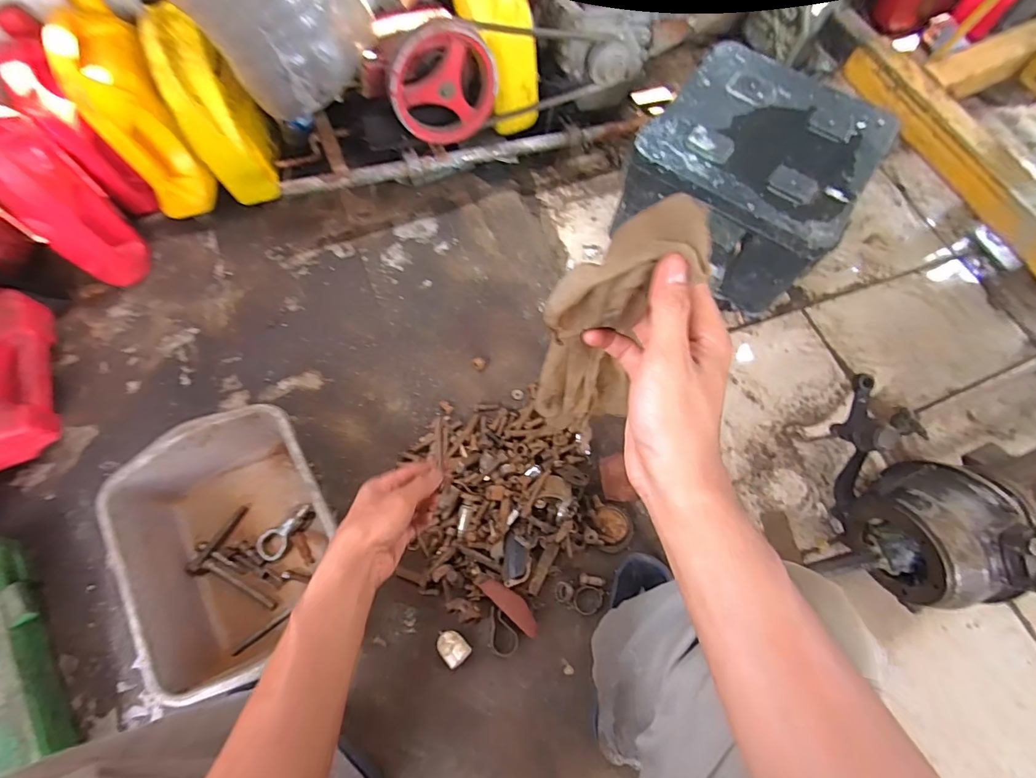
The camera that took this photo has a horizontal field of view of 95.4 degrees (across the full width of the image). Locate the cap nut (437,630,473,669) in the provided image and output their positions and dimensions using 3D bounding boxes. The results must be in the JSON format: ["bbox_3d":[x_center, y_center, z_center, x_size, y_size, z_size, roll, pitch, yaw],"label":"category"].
[{"bbox_3d":[-0.093,0.371,0.680,0.038,0.035,0.044,-39,75,-16],"label":"cap nut"}]

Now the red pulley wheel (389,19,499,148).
[{"bbox_3d":[-0.132,-0.528,0.832,0.190,0.183,0.040,-18,70,-10],"label":"red pulley wheel"}]

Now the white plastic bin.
[{"bbox_3d":[-0.401,0.214,0.688,0.260,0.125,0.332,-29,72,-13],"label":"white plastic bin"}]

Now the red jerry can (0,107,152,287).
[{"bbox_3d":[-0.799,-0.331,0.810,0.176,0.295,0.125,37,71,12],"label":"red jerry can"}]

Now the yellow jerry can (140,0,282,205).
[{"bbox_3d":[-0.557,-0.514,0.897,0.104,0.302,0.158,-2,68,-3],"label":"yellow jerry can"}]

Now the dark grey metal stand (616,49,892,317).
[{"bbox_3d":[0.438,-0.403,0.923,0.351,0.228,0.374,34,70,11],"label":"dark grey metal stand"}]

